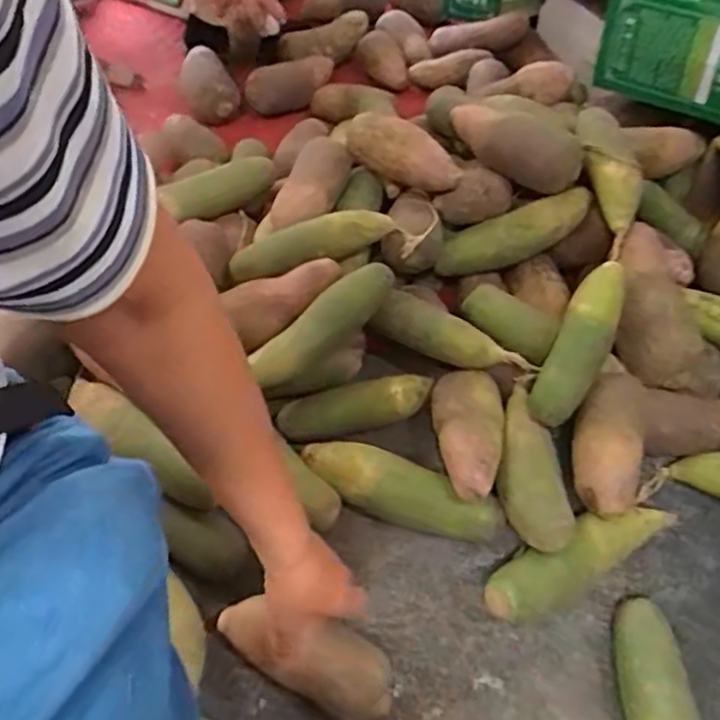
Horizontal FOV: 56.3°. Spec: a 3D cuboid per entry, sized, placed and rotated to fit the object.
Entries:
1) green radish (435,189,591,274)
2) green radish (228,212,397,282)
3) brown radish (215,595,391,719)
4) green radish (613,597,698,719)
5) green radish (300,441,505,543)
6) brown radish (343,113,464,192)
[{"bbox_3d":[0.188,-0.152,0.826,0.201,0.055,0.042,-23,54,5],"label":"green radish"},{"bbox_3d":[-0.063,-0.133,0.779,0.204,0.054,0.047,-14,49,18],"label":"green radish"},{"bbox_3d":[-0.047,0.254,0.575,0.155,0.061,0.053,16,52,17],"label":"brown radish"},{"bbox_3d":[0.252,0.305,0.565,0.051,0.055,0.198,1,52,-3],"label":"green radish"},{"bbox_3d":[0.043,0.129,0.688,0.203,0.051,0.063,15,52,8],"label":"green radish"},{"bbox_3d":[0.053,-0.245,0.813,0.150,0.072,0.056,33,57,21],"label":"brown radish"}]

